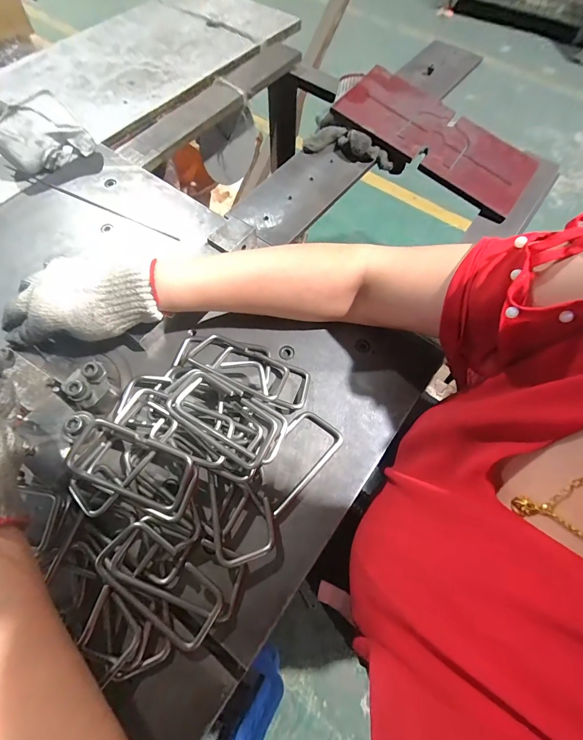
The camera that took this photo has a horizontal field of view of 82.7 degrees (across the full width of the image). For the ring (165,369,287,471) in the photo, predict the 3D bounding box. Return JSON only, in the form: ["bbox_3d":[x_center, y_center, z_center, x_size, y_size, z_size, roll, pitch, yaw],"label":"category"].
[{"bbox_3d":[-0.058,0.044,0.311,0.109,0.011,0.059,32,63,6],"label":"ring"}]

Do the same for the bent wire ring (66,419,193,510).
[{"bbox_3d":[-0.140,0.081,0.289,0.104,0.011,0.051,22,79,1],"label":"bent wire ring"}]

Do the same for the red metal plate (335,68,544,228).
[{"bbox_3d":[0.227,-0.365,0.516,0.308,0.015,0.165,37,72,6],"label":"red metal plate"}]

